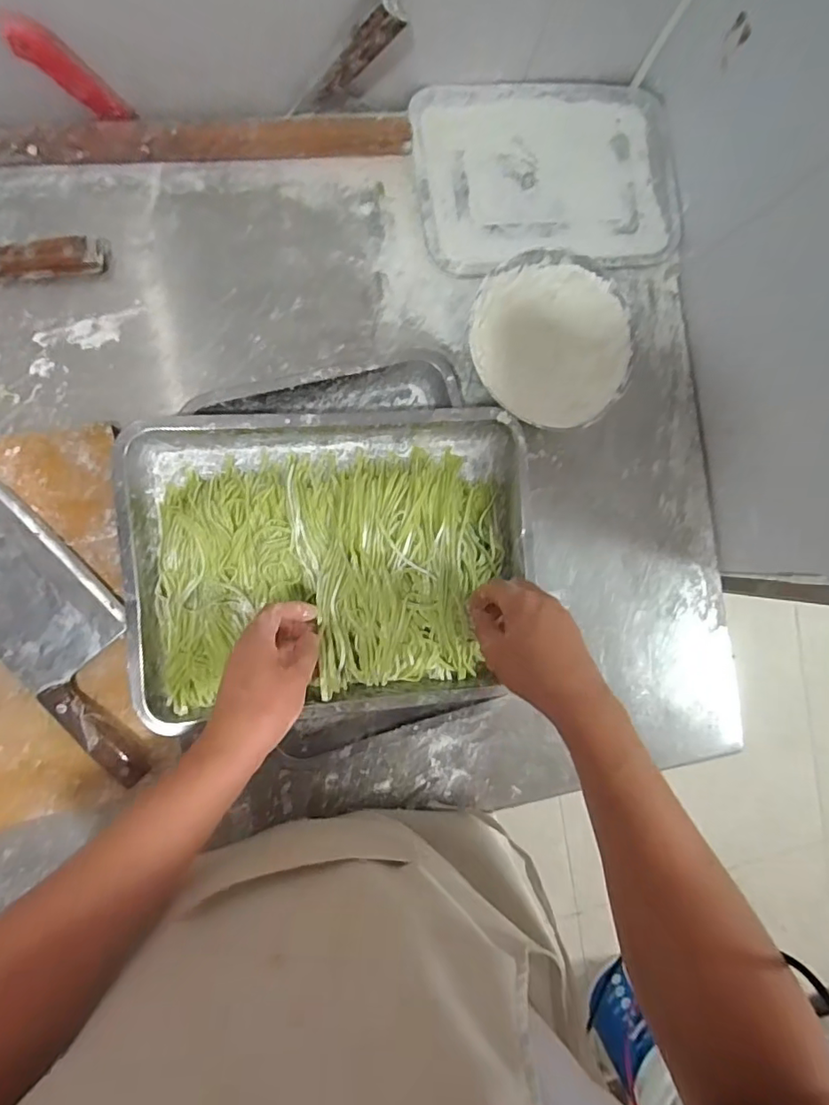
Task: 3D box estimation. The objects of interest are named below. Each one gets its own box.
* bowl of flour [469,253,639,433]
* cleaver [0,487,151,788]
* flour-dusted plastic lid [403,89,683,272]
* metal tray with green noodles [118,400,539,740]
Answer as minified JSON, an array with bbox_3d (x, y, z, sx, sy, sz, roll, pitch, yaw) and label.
[{"bbox_3d":[0.142,-0.226,0.606,0.174,0.068,0.173,0,89,-10],"label":"bowl of flour"},{"bbox_3d":[-0.351,0.061,0.523,0.110,0.025,0.332,-44,96,-7],"label":"cleaver"},{"bbox_3d":[0.157,-0.434,0.640,0.317,0.031,0.215,-10,91,-10],"label":"flour-dusted plastic lid"},{"bbox_3d":[-0.074,0.012,0.542,0.375,0.050,0.285,-5,90,-10],"label":"metal tray with green noodles"}]

